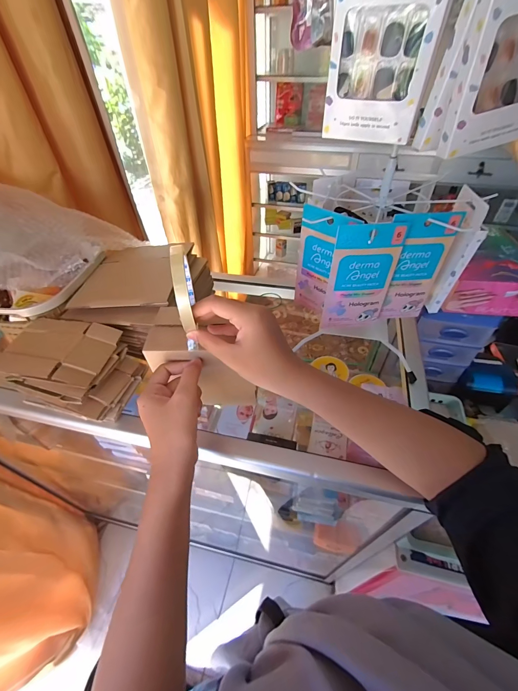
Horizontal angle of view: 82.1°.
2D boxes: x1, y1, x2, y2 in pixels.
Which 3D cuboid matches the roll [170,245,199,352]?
[{"bbox_3d":[-0.080,-0.059,0.326,0.012,0.092,0.102,-7,46,-4],"label":"roll"}]

